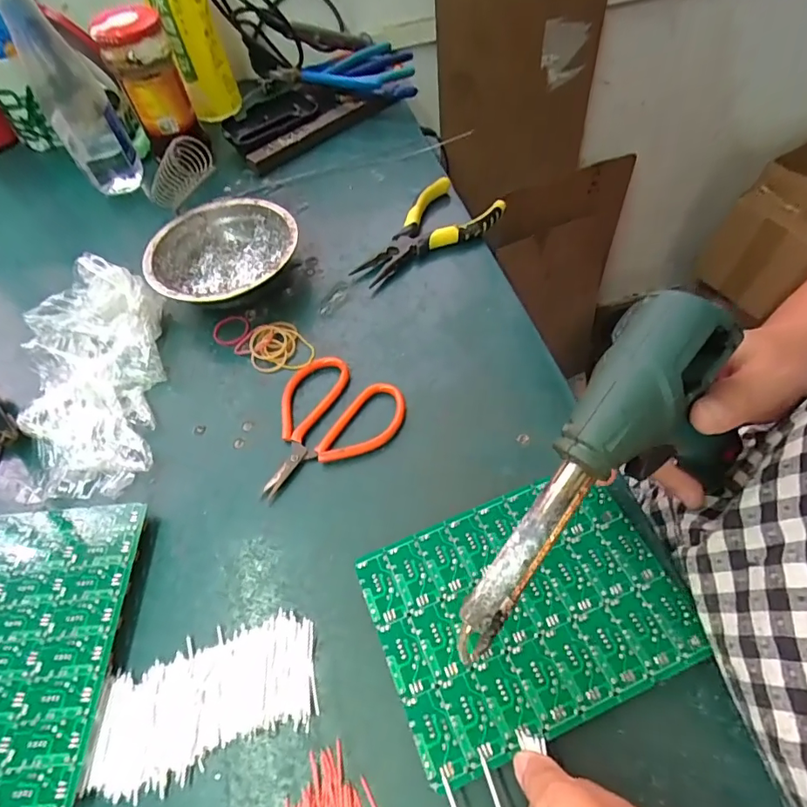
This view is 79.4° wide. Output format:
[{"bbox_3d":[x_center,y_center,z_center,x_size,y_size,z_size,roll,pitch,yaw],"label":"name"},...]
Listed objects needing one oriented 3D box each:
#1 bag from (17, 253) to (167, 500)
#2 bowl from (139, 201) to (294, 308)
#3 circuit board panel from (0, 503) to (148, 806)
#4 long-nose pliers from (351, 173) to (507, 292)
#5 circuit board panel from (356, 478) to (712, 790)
[{"bbox_3d":[-0.238,-0.026,0.368,0.101,0.039,0.197,-14,56,-6],"label":"bag"},{"bbox_3d":[-0.151,-0.122,0.423,0.120,0.042,0.120,-2,56,2],"label":"bowl"},{"bbox_3d":[-0.214,0.131,0.268,0.109,0.004,0.151,-5,55,1],"label":"circuit board panel"},{"bbox_3d":[0.022,-0.150,0.439,0.071,0.026,0.135,35,64,23],"label":"long-nose pliers"},{"bbox_3d":[0.066,0.105,0.260,0.156,0.006,0.111,-20,57,-10],"label":"circuit board panel"}]

